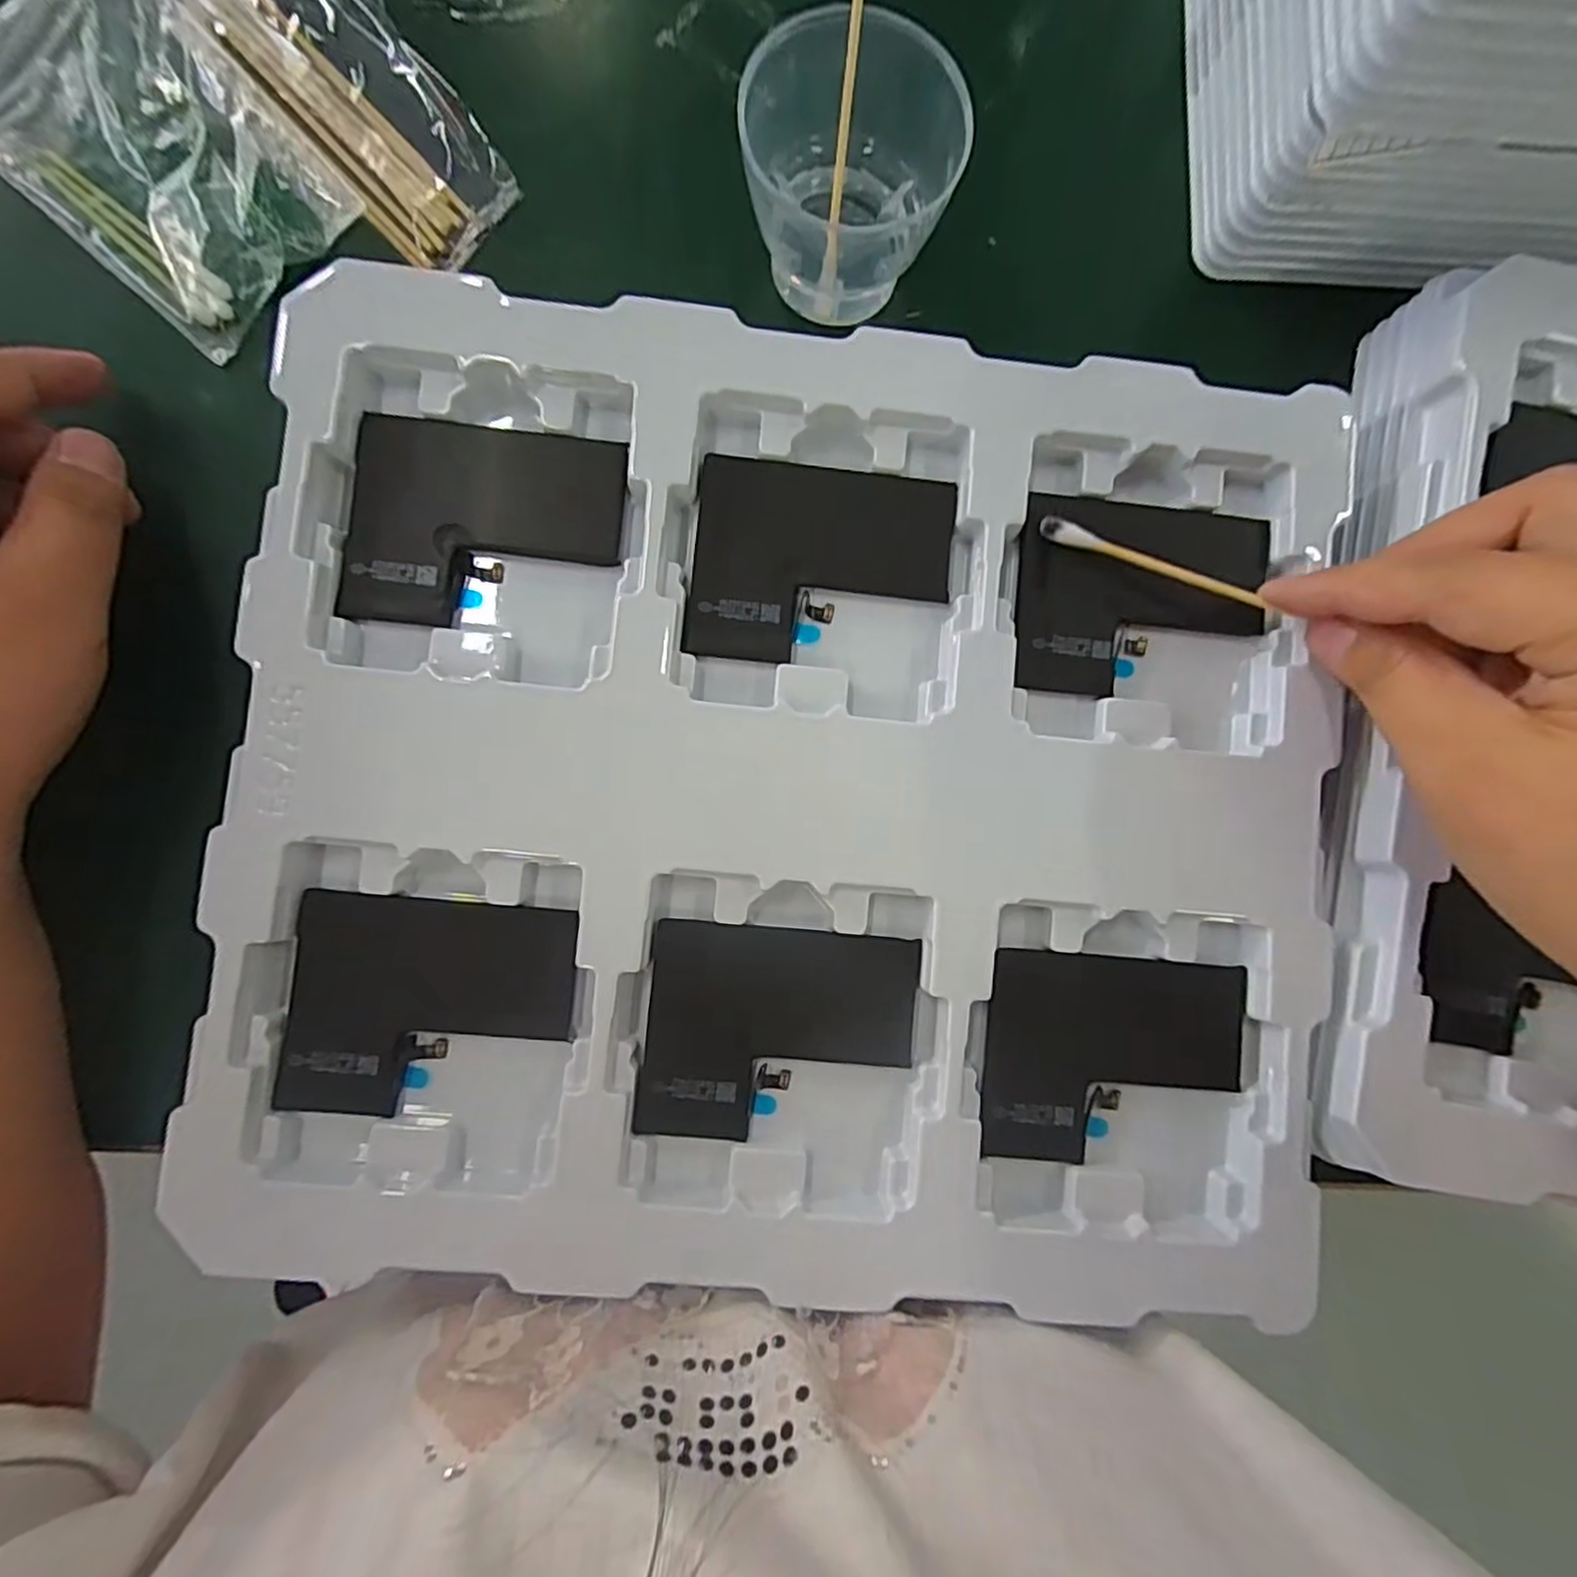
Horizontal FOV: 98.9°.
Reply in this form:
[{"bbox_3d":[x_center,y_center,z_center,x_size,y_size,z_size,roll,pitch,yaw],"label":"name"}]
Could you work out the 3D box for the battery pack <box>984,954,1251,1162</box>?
[{"bbox_3d":[0.097,0.081,0.202,0.077,0.008,0.059,6,88,-3],"label":"battery pack"}]

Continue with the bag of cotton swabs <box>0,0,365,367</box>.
[{"bbox_3d":[-0.197,-0.200,0.208,0.110,0.015,0.074,41,86,-1],"label":"bag of cotton swabs"}]

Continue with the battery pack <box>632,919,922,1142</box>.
[{"bbox_3d":[-0.002,0.071,0.196,0.077,0.005,0.059,5,88,-3],"label":"battery pack"}]

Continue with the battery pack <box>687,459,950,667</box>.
[{"bbox_3d":[0.011,-0.067,0.205,0.078,0.007,0.060,5,88,-3],"label":"battery pack"}]

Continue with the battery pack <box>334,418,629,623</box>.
[{"bbox_3d":[-0.089,-0.076,0.198,0.077,0.006,0.059,6,88,-3],"label":"battery pack"}]

